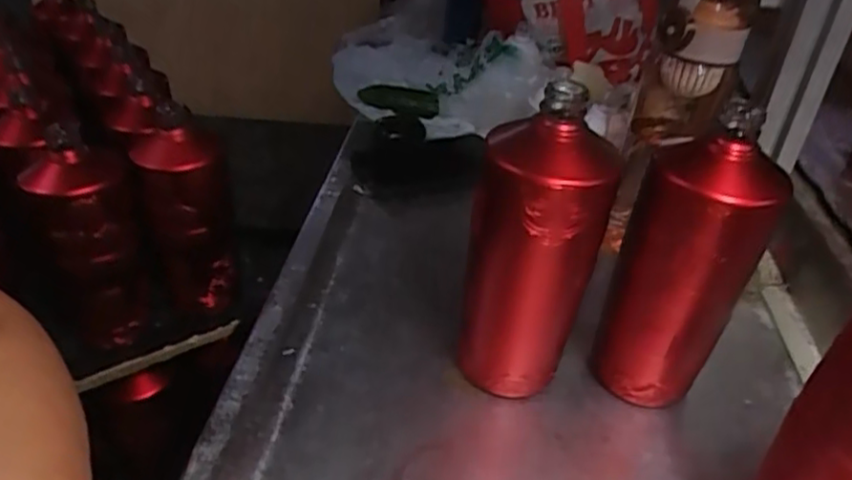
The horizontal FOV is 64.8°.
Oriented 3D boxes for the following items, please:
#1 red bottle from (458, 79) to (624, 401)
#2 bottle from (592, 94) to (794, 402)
[{"bbox_3d":[0.069,0.011,0.455,0.082,0.201,0.080,13,34,7],"label":"red bottle"},{"bbox_3d":[0.175,0.022,0.460,0.076,0.205,0.069,13,34,6],"label":"bottle"}]

